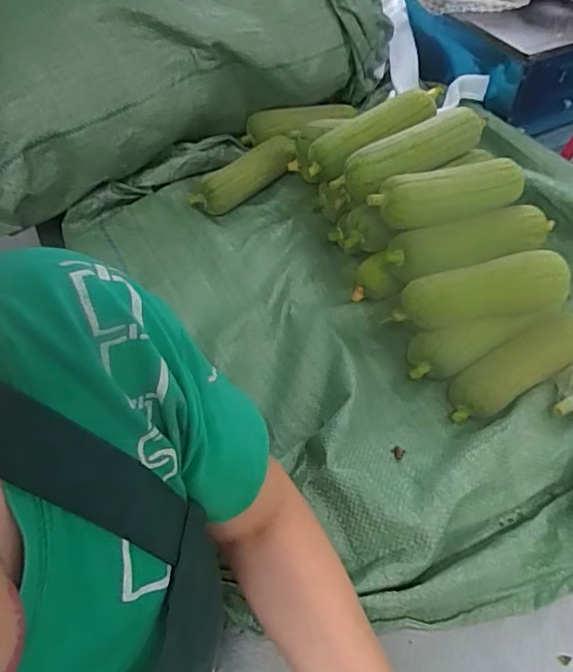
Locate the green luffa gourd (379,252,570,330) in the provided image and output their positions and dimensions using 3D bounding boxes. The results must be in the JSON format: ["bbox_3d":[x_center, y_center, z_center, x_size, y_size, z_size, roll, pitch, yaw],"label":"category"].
[{"bbox_3d":[0.224,-0.048,0.616,0.190,0.049,0.056,-9,52,-5],"label":"green luffa gourd"}]

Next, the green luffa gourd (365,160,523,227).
[{"bbox_3d":[0.204,-0.172,0.669,0.200,0.057,0.055,-14,53,-9],"label":"green luffa gourd"}]

